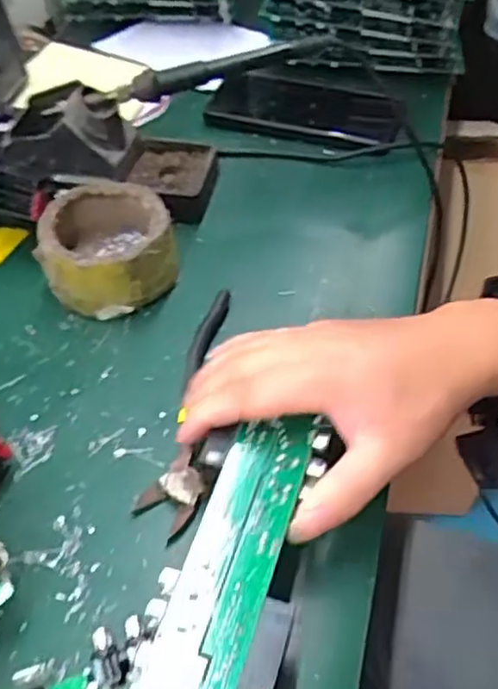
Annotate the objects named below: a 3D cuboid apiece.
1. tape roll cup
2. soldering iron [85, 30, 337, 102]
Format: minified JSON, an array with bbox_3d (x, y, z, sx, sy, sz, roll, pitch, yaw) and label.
[{"bbox_3d":[-0.093,-0.063,0.444,0.084,0.048,0.080,0,50,-1],"label":"tape roll cup"},{"bbox_3d":[-0.028,-0.196,0.476,0.176,0.021,0.016,-14,50,3],"label":"soldering iron"}]

